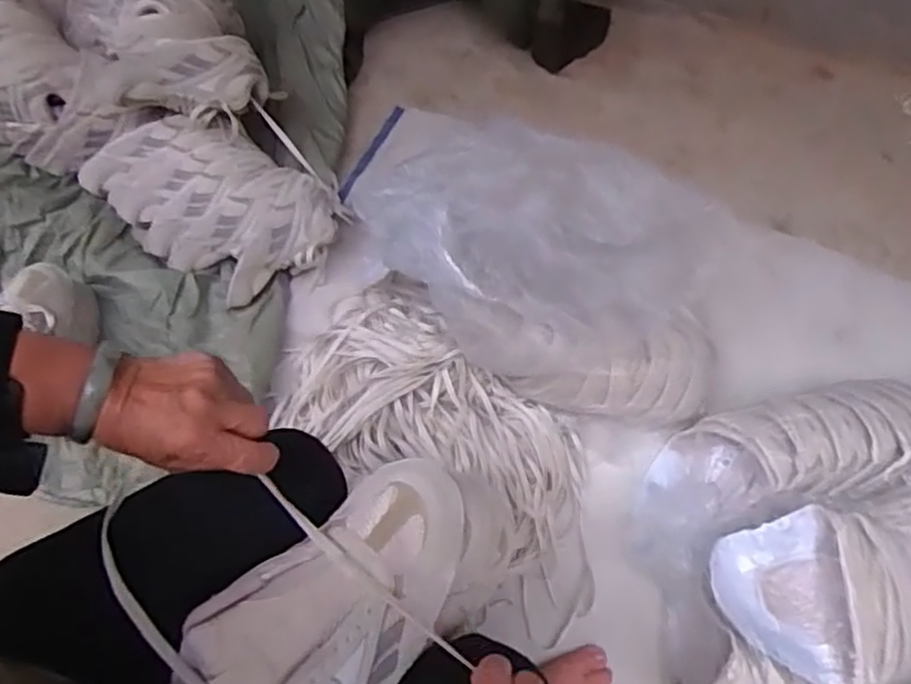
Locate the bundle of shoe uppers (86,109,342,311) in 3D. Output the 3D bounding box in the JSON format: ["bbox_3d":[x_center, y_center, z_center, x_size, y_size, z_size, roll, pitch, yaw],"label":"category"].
[{"bbox_3d":[-0.344,-0.206,1.015,0.334,0.111,0.208,37,64,16],"label":"bundle of shoe uppers"}]

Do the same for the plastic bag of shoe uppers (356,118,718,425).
[{"bbox_3d":[0.118,-0.096,0.886,0.434,0.198,0.270,12,60,3],"label":"plastic bag of shoe uppers"}]

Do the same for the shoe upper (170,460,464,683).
[{"bbox_3d":[-0.075,0.170,0.461,0.112,0.061,0.212,43,72,14],"label":"shoe upper"}]

